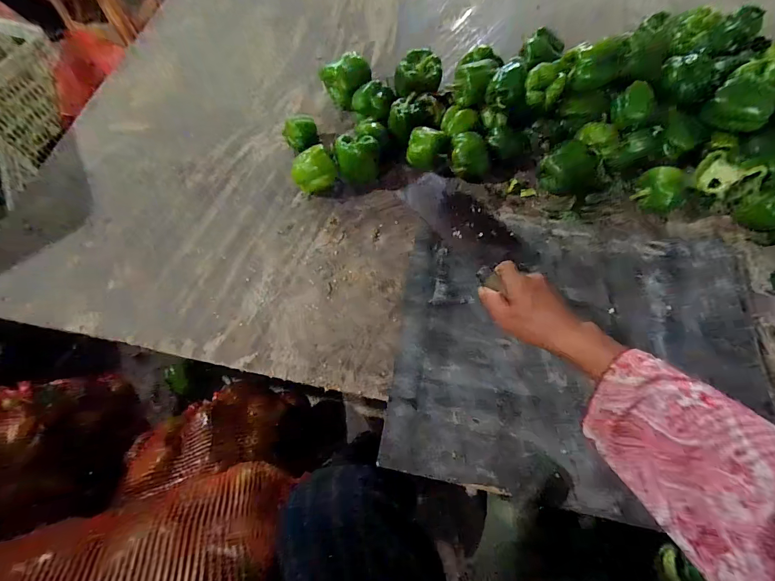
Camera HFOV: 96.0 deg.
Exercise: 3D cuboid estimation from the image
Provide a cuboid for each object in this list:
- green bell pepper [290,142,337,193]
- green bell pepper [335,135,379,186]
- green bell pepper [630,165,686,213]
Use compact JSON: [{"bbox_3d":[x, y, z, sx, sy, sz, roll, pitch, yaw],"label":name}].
[{"bbox_3d":[-0.117,-0.190,0.572,0.067,0.068,0.054,-18,66,-6],"label":"green bell pepper"},{"bbox_3d":[-0.046,-0.208,0.562,0.065,0.069,0.070,-6,65,0],"label":"green bell pepper"},{"bbox_3d":[0.403,-0.151,0.509,0.048,0.050,0.064,-42,71,-15],"label":"green bell pepper"}]

